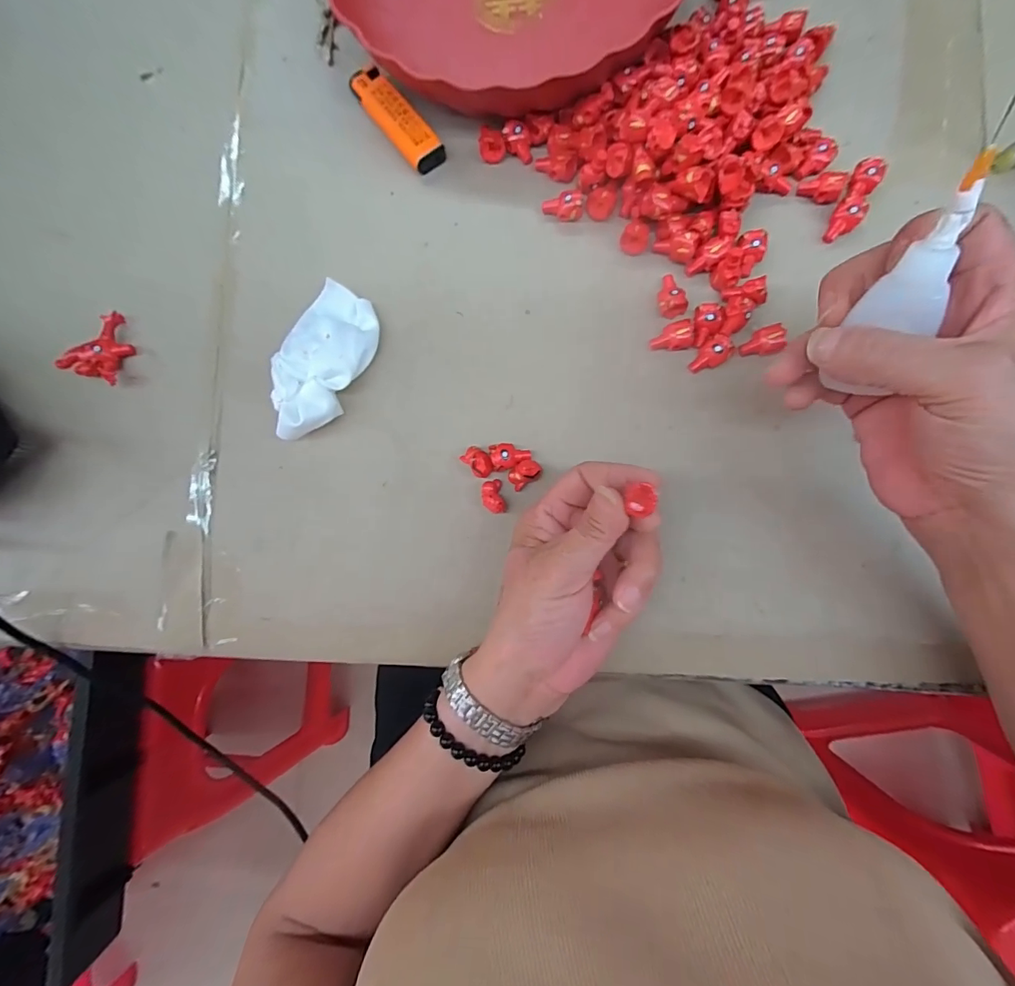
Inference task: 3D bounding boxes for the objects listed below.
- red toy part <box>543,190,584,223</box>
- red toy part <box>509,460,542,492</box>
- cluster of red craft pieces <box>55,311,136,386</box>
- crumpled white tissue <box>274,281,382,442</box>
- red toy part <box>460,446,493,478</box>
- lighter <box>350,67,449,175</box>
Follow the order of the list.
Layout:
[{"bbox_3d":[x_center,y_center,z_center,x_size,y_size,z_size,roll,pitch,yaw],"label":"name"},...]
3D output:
[{"bbox_3d":[0.035,-0.184,0.289,0.025,0.012,0.015,1,86,3],"label":"red toy part"},{"bbox_3d":[0.011,-0.012,0.278,0.020,0.013,0.014,-32,85,1],"label":"red toy part"},{"bbox_3d":[-0.269,-0.098,0.298,0.030,0.016,0.046,19,87,4],"label":"cluster of red craft pieces"},{"bbox_3d":[-0.113,-0.080,0.279,0.049,0.021,0.098,16,87,4],"label":"crumpled white tissue"},{"bbox_3d":[-0.018,-0.019,0.278,0.014,0.010,0.021,-42,85,0],"label":"red toy part"},{"bbox_3d":[-0.074,-0.247,0.298,0.023,0.012,0.080,-39,85,0],"label":"lighter"}]

